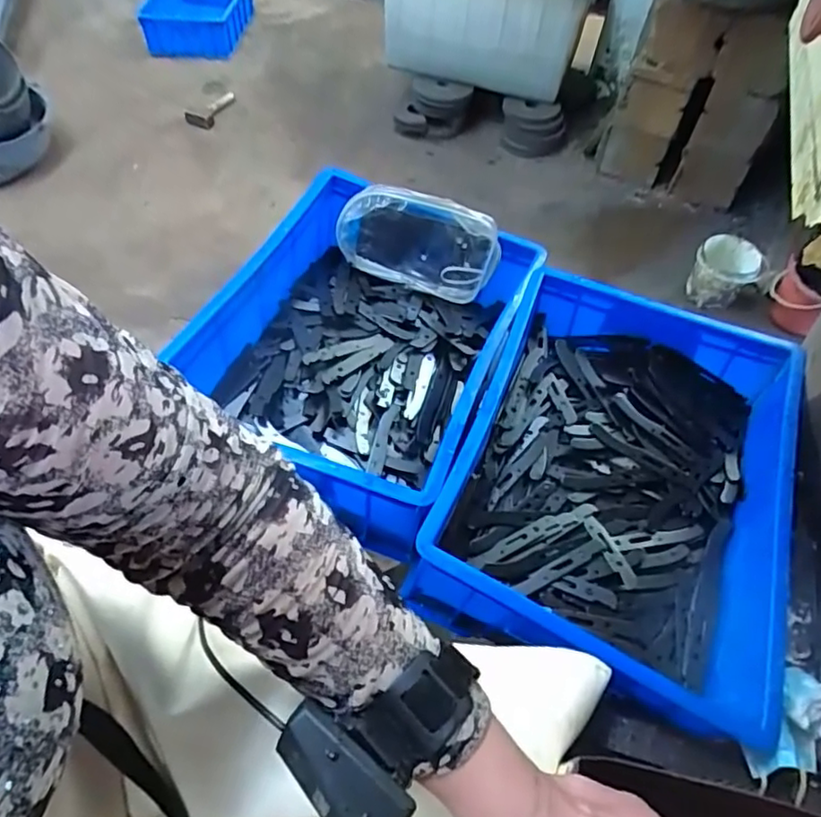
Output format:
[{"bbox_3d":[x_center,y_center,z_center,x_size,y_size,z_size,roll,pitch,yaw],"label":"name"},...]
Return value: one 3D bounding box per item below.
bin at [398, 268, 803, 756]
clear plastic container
[{"bbox_3d":[0.205,0.058,0.601,0.286,0.114,0.418,22,58,11],"label":"bin"},{"bbox_3d":[0.009,-0.209,0.751,0.195,0.104,0.045,13,57,5],"label":"clear plastic container"}]

